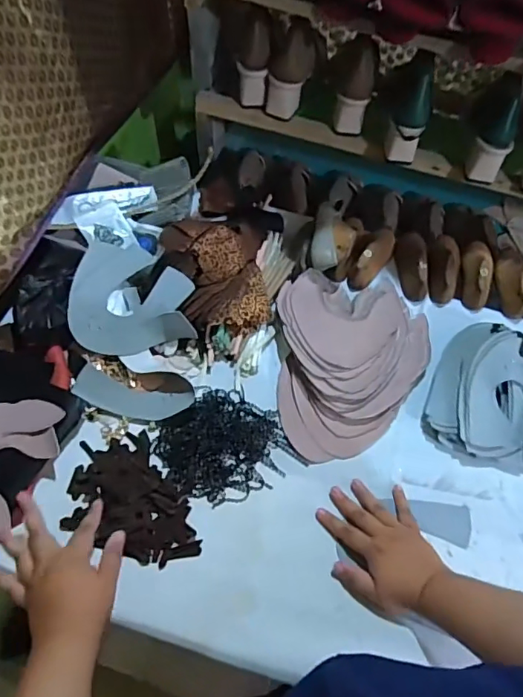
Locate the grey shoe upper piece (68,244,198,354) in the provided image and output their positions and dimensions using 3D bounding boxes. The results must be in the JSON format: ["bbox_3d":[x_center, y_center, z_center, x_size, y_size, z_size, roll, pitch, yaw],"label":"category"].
[{"bbox_3d":[-0.187,-0.075,0.736,0.165,0.033,0.157,-3,83,-11],"label":"grey shoe upper piece"}]

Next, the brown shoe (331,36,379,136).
[{"bbox_3d":[0.148,-0.421,0.824,0.066,0.125,0.049,13,60,5],"label":"brown shoe"}]

